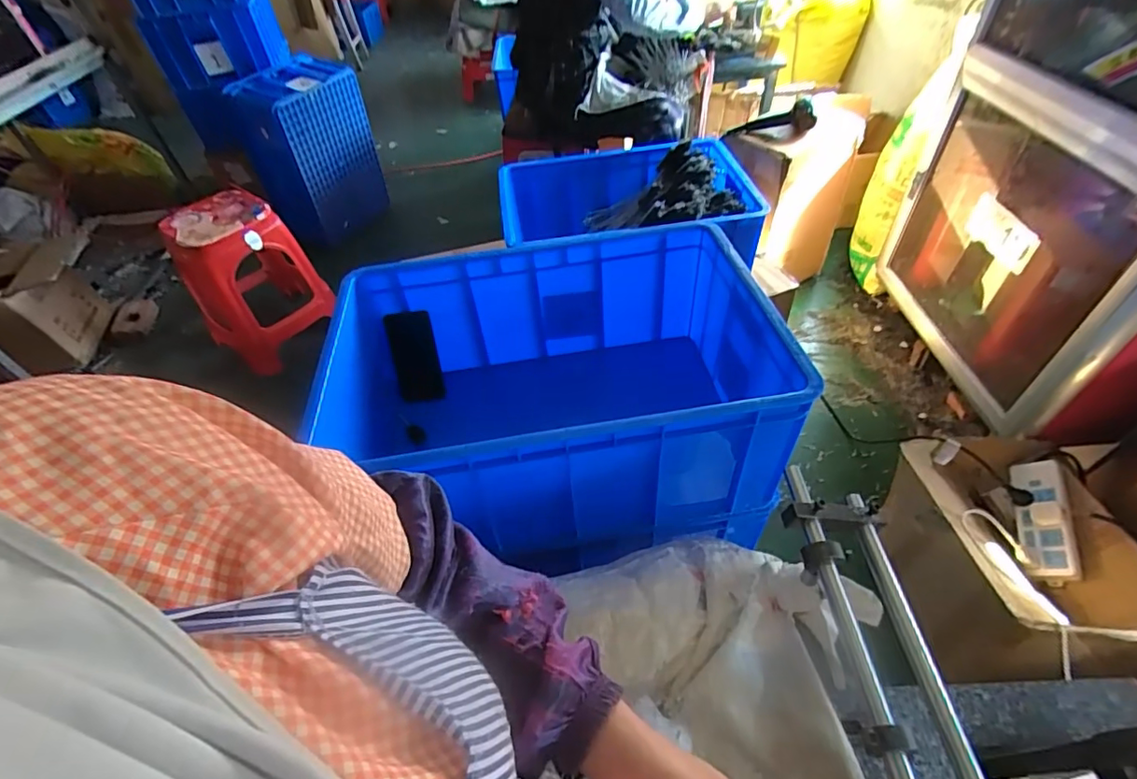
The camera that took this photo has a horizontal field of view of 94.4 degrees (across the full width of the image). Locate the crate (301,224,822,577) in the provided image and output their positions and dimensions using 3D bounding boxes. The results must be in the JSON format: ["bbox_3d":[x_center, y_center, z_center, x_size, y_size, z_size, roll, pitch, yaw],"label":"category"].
[{"bbox_3d":[-0.058,0.010,0.813,0.656,0.299,0.407,-6,47,-1],"label":"crate"}]

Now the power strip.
[{"bbox_3d":[0.908,0.246,1.009,0.028,0.083,0.247,35,56,-22],"label":"power strip"}]

